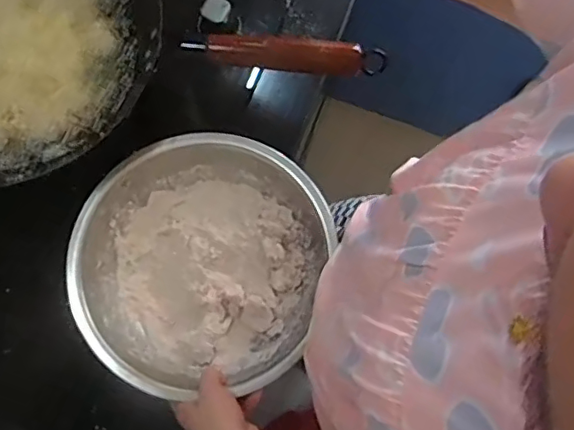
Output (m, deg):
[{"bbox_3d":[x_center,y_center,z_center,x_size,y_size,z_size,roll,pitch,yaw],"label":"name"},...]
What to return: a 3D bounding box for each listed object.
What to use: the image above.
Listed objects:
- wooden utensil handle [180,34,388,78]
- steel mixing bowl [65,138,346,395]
[{"bbox_3d":[0.000,-0.162,0.577,0.196,0.023,0.030,5,78,0],"label":"wooden utensil handle"},{"bbox_3d":[-0.094,0.051,0.639,0.256,0.080,0.271,0,78,-1],"label":"steel mixing bowl"}]

